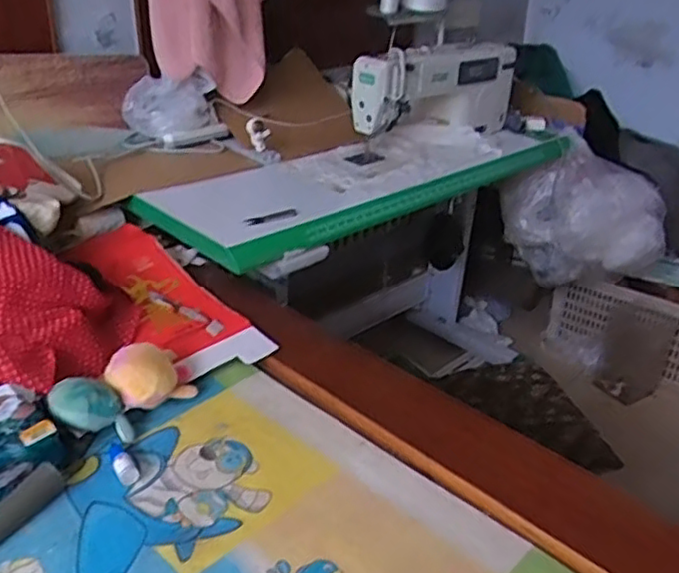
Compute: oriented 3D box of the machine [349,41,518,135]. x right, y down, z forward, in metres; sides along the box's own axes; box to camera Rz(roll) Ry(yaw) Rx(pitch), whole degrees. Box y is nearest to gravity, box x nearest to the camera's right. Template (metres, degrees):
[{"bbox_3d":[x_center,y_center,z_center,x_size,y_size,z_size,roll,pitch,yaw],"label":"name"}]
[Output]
[{"bbox_3d":[0.227,-0.454,1.575,0.478,0.218,0.141,-18,34,-33],"label":"machine"}]

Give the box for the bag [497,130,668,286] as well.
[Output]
[{"bbox_3d":[0.642,-0.174,1.777,0.387,0.354,0.241,1,28,-2],"label":"bag"}]

